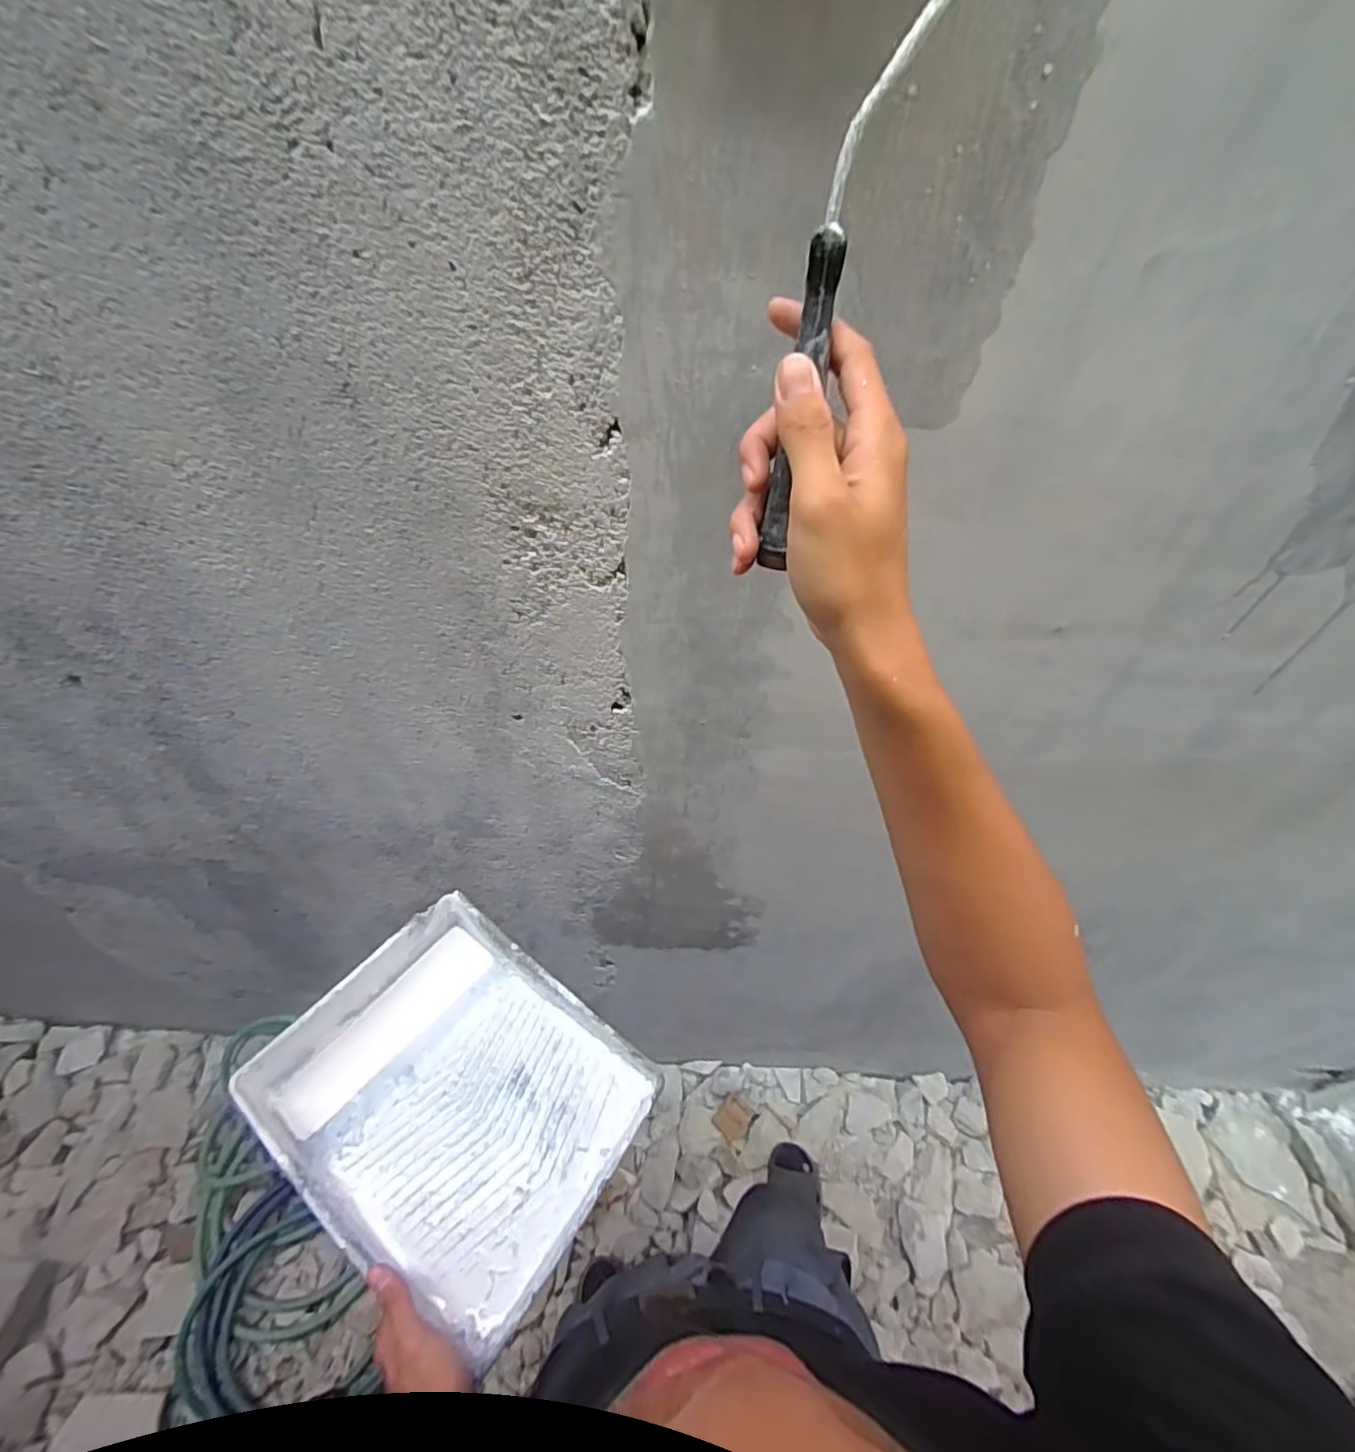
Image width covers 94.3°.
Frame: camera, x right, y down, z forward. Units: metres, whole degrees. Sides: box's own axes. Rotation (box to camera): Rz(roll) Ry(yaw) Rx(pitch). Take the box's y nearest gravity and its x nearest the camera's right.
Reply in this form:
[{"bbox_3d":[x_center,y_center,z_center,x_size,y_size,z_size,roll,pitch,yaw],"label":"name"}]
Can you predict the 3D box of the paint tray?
[{"bbox_3d":[-0.237,0.390,0.670,0.350,0.077,0.281,32,53,23],"label":"paint tray"}]

